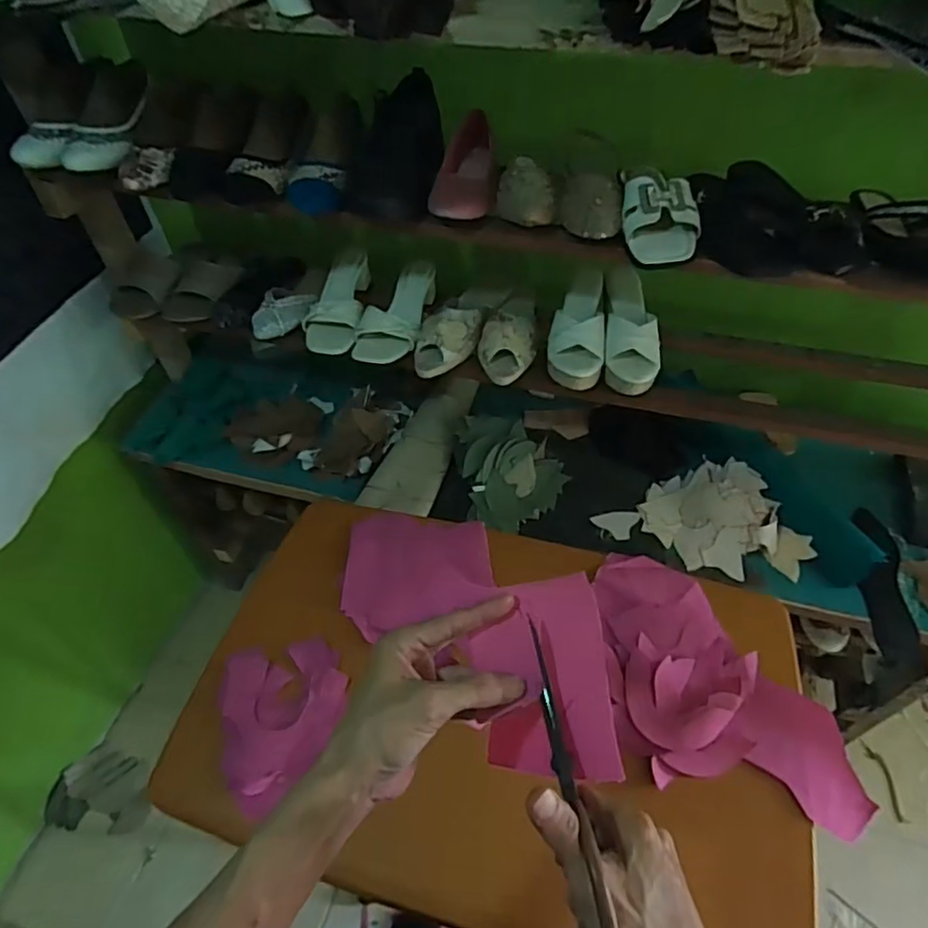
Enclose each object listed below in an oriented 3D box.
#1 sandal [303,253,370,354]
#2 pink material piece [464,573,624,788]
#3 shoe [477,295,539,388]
[{"bbox_3d":[-0.216,-0.278,1.041,0.091,0.056,0.219,-1,49,1],"label":"sandal"},{"bbox_3d":[0.052,0.142,0.420,0.086,0.038,0.129,-3,49,0],"label":"pink material piece"},{"bbox_3d":[0.072,-0.220,0.988,0.089,0.061,0.221,3,49,5],"label":"shoe"}]

